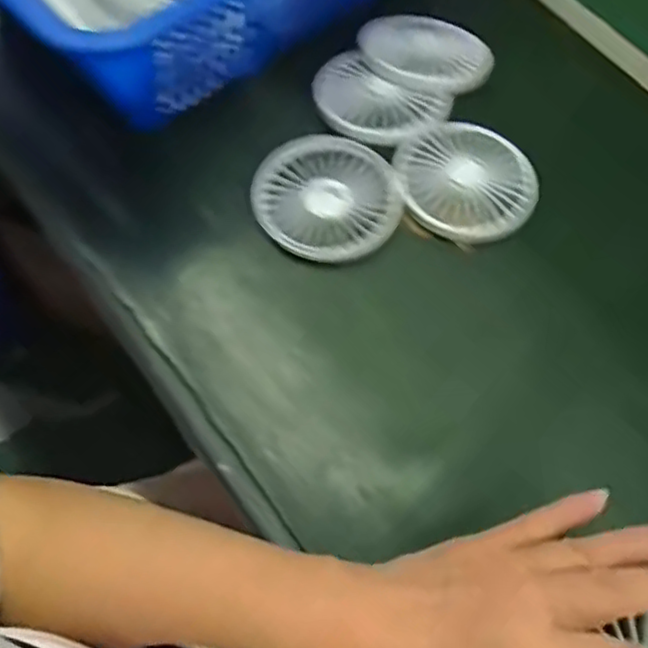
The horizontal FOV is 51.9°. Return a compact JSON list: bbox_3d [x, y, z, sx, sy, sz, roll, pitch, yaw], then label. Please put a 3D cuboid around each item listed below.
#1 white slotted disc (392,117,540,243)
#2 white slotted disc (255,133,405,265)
[{"bbox_3d":[0.093,-0.094,0.436,0.086,0.010,0.086,1,64,-3],"label":"white slotted disc"},{"bbox_3d":[0.003,-0.082,0.429,0.094,0.010,0.089,1,64,-3],"label":"white slotted disc"}]

